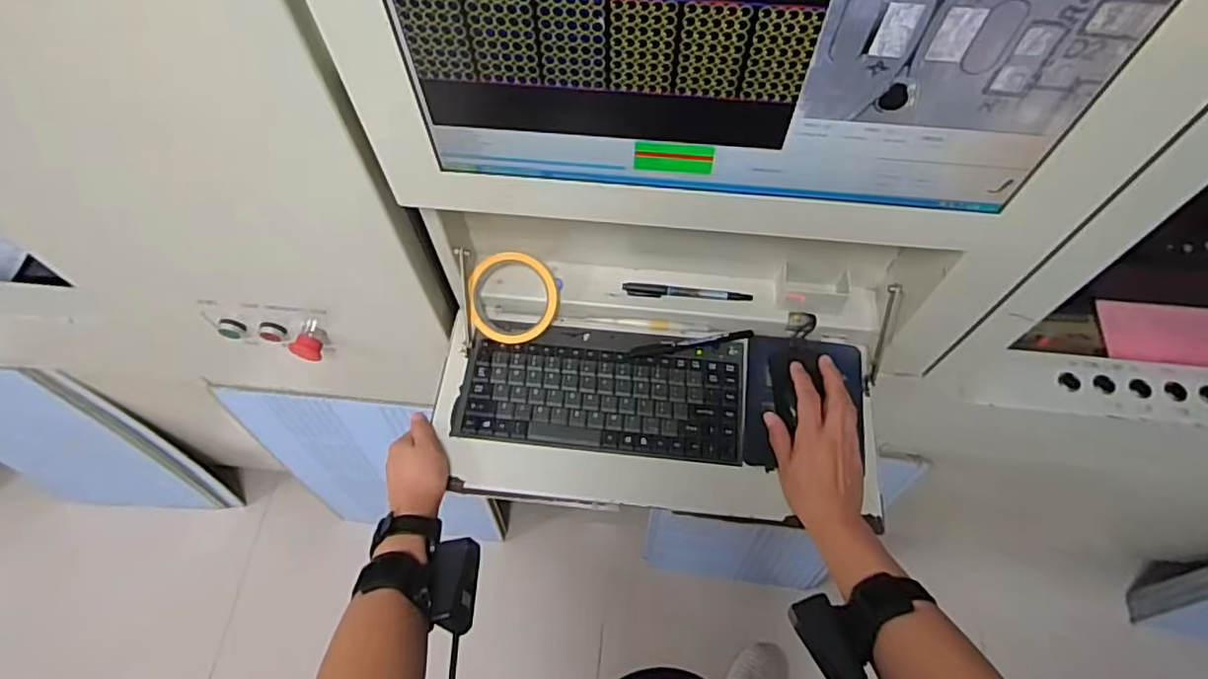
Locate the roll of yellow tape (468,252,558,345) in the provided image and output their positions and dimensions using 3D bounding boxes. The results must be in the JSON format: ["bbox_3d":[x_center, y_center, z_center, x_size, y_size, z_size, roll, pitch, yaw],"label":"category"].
[{"bbox_3d":[-0.097,-0.045,0.687,0.095,0.034,0.095,-5,94,-4],"label":"roll of yellow tape"}]

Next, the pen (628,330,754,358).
[{"bbox_3d":[0.095,0.004,0.694,0.136,0.010,0.011,-8,63,-4],"label":"pen"}]

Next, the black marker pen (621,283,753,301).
[{"bbox_3d":[0.090,-0.050,0.690,0.136,0.011,0.011,4,63,2],"label":"black marker pen"}]

